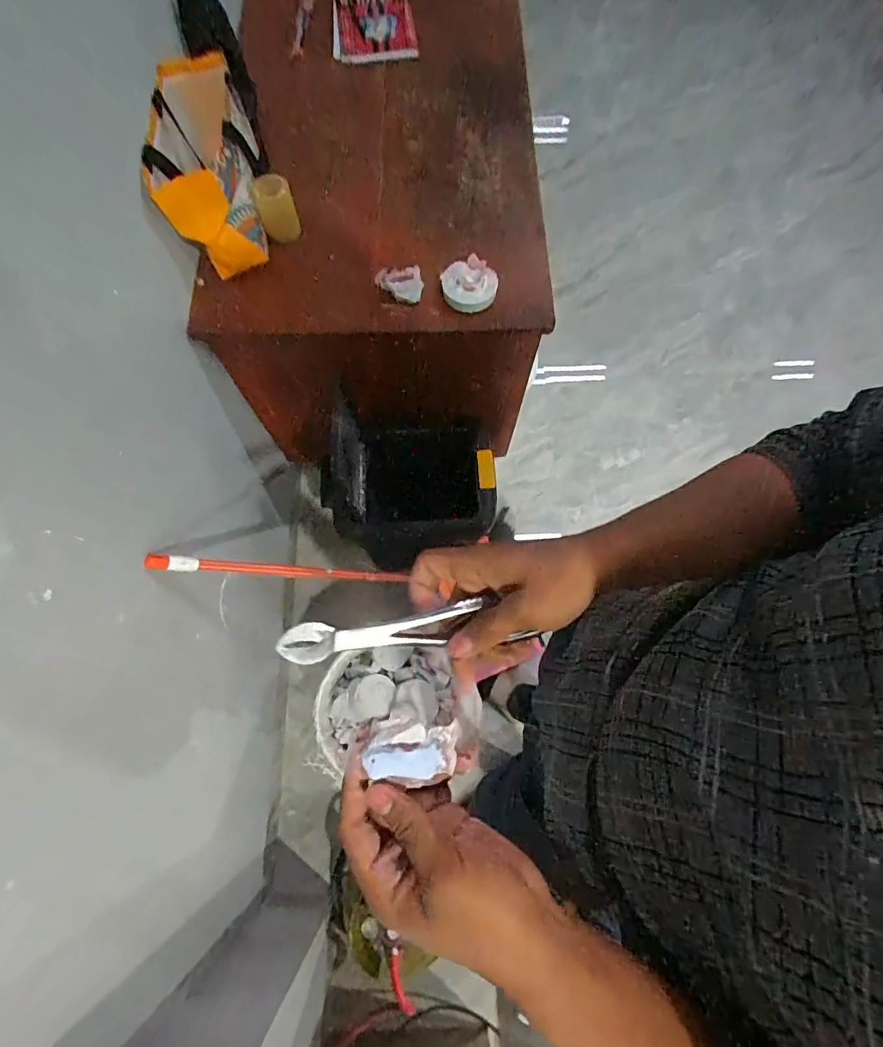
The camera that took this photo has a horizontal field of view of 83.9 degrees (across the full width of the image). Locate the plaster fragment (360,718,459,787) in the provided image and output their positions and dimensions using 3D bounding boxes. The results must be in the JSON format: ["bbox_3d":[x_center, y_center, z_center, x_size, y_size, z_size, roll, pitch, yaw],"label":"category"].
[{"bbox_3d":[-0.018,0.142,0.307,0.053,0.017,0.034,4,71,1],"label":"plaster fragment"}]

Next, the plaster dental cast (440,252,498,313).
[{"bbox_3d":[0.051,-0.436,0.899,0.101,0.031,0.099,-11,72,-4],"label":"plaster dental cast"}]

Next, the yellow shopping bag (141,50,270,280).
[{"bbox_3d":[-0.398,-0.605,0.855,0.152,0.185,0.269,-6,71,-2],"label":"yellow shopping bag"}]

